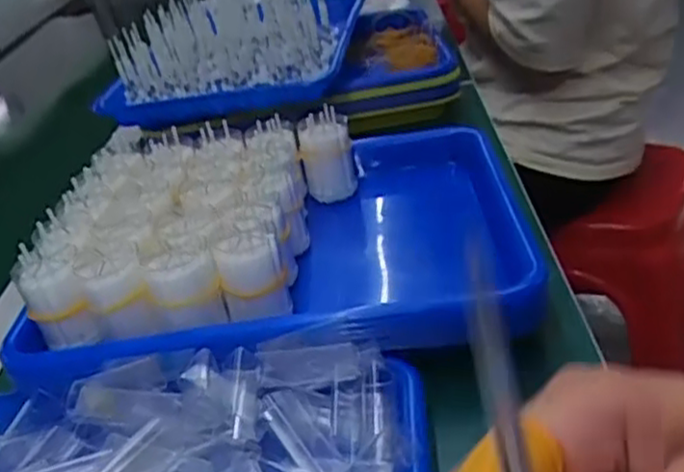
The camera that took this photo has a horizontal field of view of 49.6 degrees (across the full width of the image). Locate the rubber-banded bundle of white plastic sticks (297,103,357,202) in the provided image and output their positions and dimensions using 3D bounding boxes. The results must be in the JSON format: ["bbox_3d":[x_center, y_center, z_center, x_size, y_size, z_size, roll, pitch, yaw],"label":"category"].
[{"bbox_3d":[-0.014,-0.067,0.601,0.042,0.074,0.036,-11,18,-15],"label":"rubber-banded bundle of white plastic sticks"}]

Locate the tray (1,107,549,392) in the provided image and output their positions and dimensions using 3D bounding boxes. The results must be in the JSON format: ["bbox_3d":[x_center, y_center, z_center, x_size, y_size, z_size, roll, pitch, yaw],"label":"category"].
[{"bbox_3d":[-0.039,0.003,0.527,0.321,0.107,0.254,-9,30,5],"label":"tray"}]

